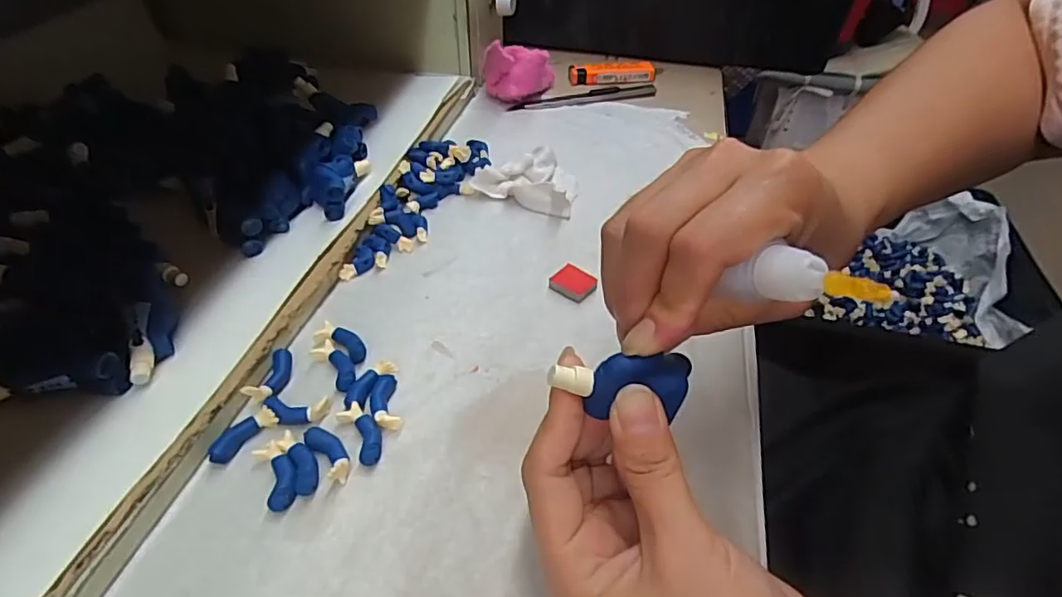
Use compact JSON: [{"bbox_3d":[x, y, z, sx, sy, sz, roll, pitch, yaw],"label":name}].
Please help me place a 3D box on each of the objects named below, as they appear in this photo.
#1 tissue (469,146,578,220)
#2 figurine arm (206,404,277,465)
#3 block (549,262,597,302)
[{"bbox_3d":[0.003,-0.083,0.397,0.068,0.019,0.052,19,45,18],"label":"tissue"},{"bbox_3d":[-0.122,0.058,0.244,0.011,0.006,0.028,23,47,22],"label":"figurine arm"},{"bbox_3d":[0.024,-0.009,0.327,0.023,0.005,0.019,31,50,28],"label":"block"}]

